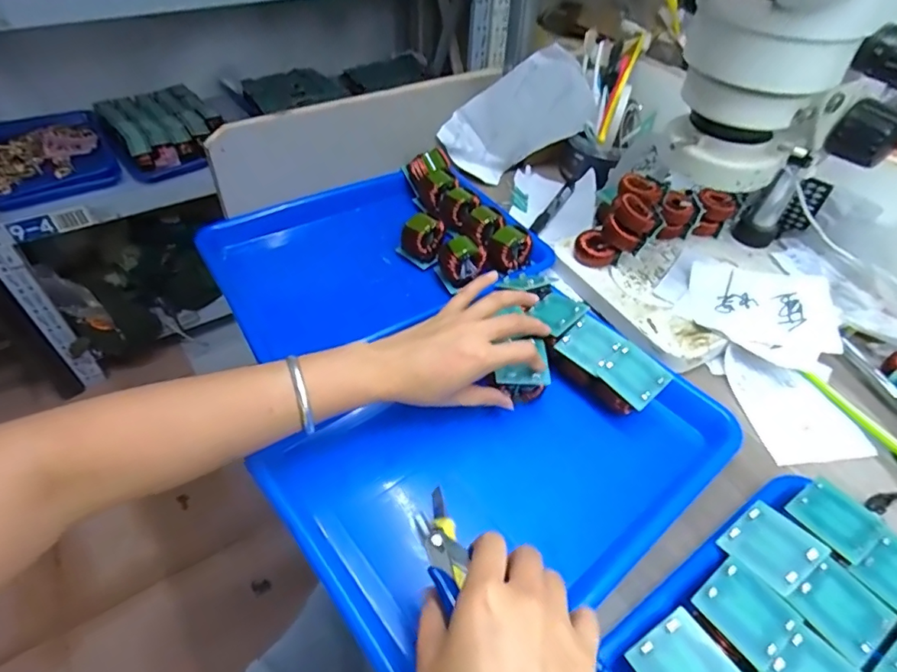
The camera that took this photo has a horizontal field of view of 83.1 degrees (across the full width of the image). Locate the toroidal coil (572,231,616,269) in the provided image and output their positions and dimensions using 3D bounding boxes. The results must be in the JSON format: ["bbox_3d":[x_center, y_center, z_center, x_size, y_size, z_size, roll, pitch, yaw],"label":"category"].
[{"bbox_3d":[0.156,-0.091,0.547,0.032,0.029,0.037,-21,52,-21],"label":"toroidal coil"}]

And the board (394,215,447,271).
[{"bbox_3d":[-0.030,-0.108,0.560,0.040,0.050,0.036,36,55,27],"label":"board"}]

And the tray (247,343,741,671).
[{"bbox_3d":[0.048,0.099,0.391,0.323,0.040,0.203,-23,52,-23],"label":"tray"}]

